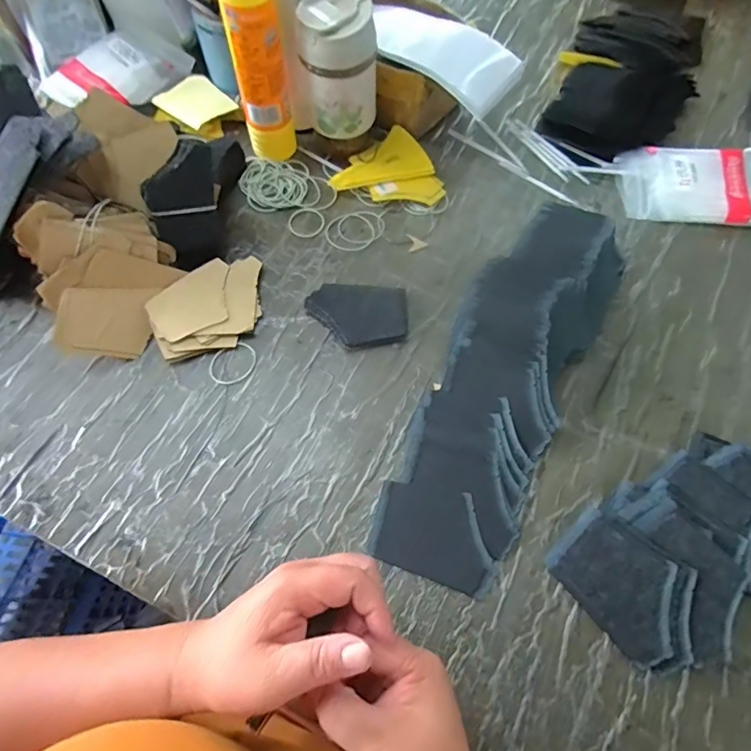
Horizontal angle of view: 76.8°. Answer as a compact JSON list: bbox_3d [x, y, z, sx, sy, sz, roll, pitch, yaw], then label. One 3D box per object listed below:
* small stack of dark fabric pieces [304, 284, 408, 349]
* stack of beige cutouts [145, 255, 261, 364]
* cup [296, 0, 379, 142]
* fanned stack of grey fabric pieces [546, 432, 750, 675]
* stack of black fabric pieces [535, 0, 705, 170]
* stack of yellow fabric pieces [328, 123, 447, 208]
[{"bbox_3d":[-0.019,-0.064,0.489,0.103,0.015,0.069,4,65,0],"label":"small stack of dark fabric pieces"},{"bbox_3d":[-0.170,-0.070,0.488,0.115,0.026,0.094,-18,67,-10],"label":"stack of beige cutouts"},{"bbox_3d":[-0.037,-0.328,0.526,0.078,0.146,0.076,2,65,-1],"label":"cup"},{"bbox_3d":[0.272,0.142,0.397,0.231,0.033,0.136,-26,68,-13],"label":"fanned stack of grey fabric pieces"},{"bbox_3d":[0.362,-0.440,0.660,0.168,0.033,0.405,22,66,9],"label":"stack of black fabric pieces"},{"bbox_3d":[0.022,-0.236,0.569,0.116,0.028,0.106,-40,72,-18],"label":"stack of yellow fabric pieces"}]

